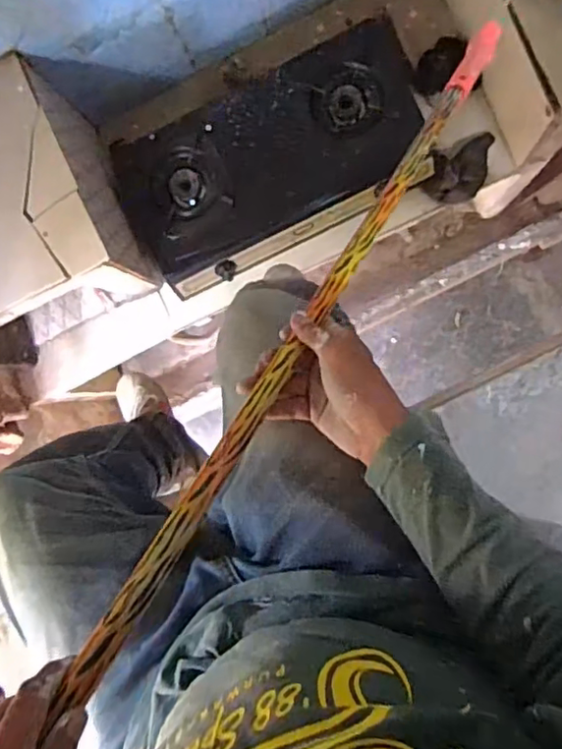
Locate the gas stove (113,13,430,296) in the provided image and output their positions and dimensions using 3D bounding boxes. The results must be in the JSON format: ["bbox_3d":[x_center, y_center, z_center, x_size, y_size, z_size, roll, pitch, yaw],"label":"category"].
[{"bbox_3d":[-0.011,-0.488,1.387,0.689,0.107,0.389,-21,89,7],"label":"gas stove"}]

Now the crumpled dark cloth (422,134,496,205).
[{"bbox_3d":[0.430,-0.506,1.417,0.149,0.051,0.186,15,93,6],"label":"crumpled dark cloth"}]

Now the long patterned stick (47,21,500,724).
[{"bbox_3d":[0.077,-0.128,0.583,0.029,0.017,0.891,29,59,5],"label":"long patterned stick"}]

